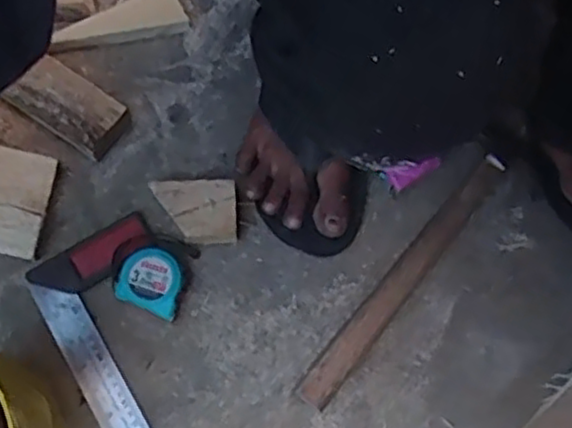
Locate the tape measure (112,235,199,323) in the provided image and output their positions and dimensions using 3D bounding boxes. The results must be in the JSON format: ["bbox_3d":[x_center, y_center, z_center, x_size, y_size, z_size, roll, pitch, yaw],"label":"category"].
[{"bbox_3d":[-0.129,0.053,0.675,0.072,0.031,0.075,19,72,4],"label":"tape measure"}]

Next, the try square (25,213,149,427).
[{"bbox_3d":[-0.122,0.154,0.653,0.117,0.011,0.306,-29,75,-11],"label":"try square"}]

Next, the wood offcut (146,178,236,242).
[{"bbox_3d":[-0.087,-0.003,0.688,0.078,0.031,0.059,-2,72,-3],"label":"wood offcut"}]

